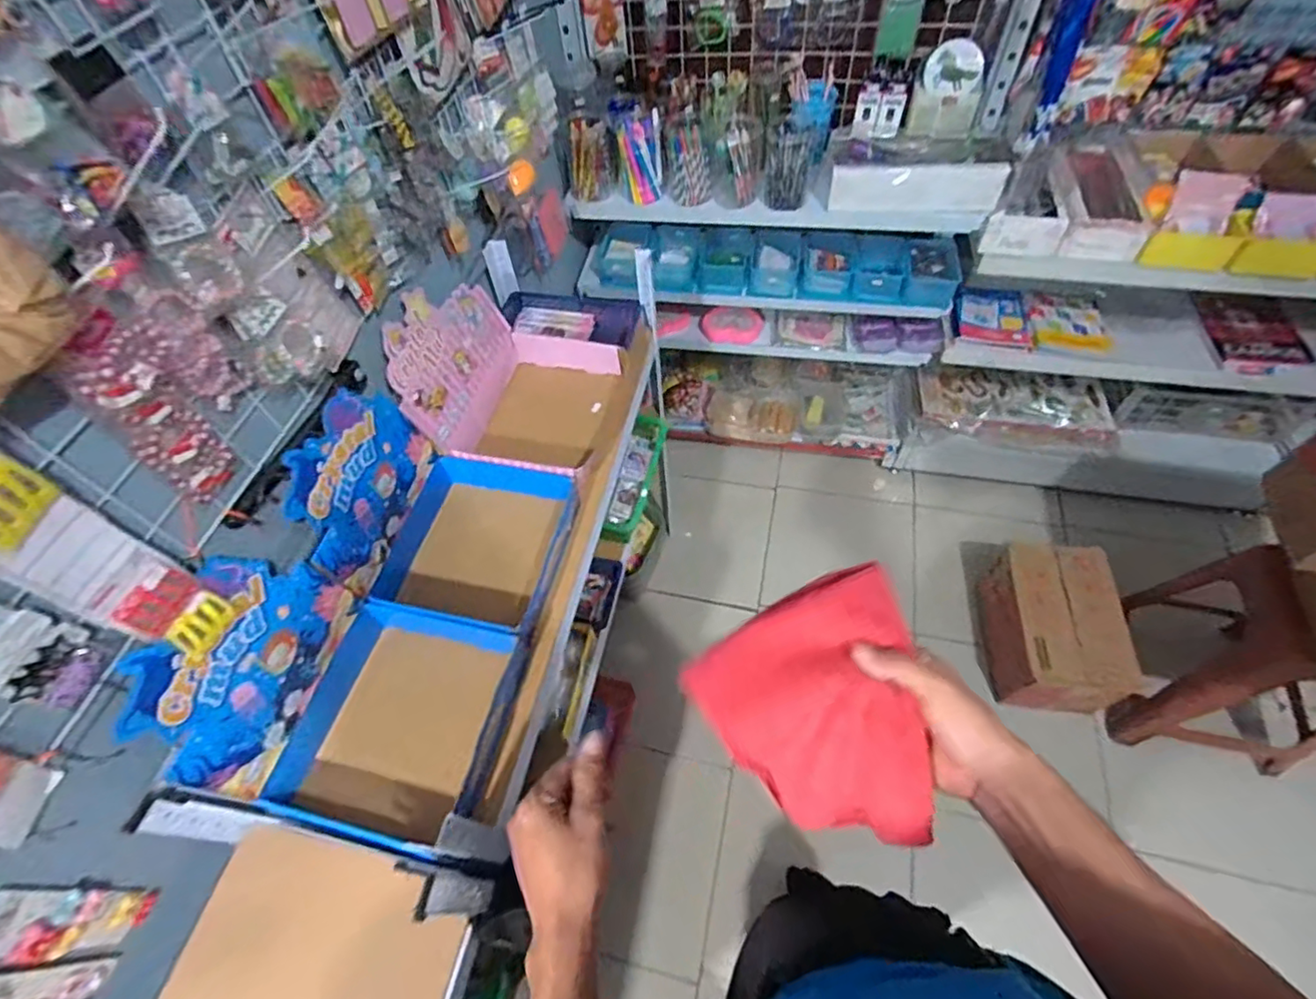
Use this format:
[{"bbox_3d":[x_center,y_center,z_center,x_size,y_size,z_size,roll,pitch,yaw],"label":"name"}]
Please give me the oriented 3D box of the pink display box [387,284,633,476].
[{"bbox_3d":[-0.225,-0.201,0.938,0.267,0.216,0.284,9,58,11],"label":"pink display box"}]

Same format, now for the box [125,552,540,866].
[{"bbox_3d":[-0.334,0.216,0.657,0.272,0.252,0.248,7,57,10],"label":"box"}]

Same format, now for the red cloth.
[{"bbox_3d":[0.138,0.170,0.459,0.162,0.114,0.174,-30,59,-14],"label":"red cloth"}]

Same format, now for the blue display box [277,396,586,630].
[{"bbox_3d":[-0.274,0.014,0.788,0.250,0.249,0.241,7,57,10],"label":"blue display box"}]

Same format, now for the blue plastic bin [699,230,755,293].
[{"bbox_3d":[0.163,-0.579,1.437,0.123,0.076,0.152,5,57,8],"label":"blue plastic bin"}]

